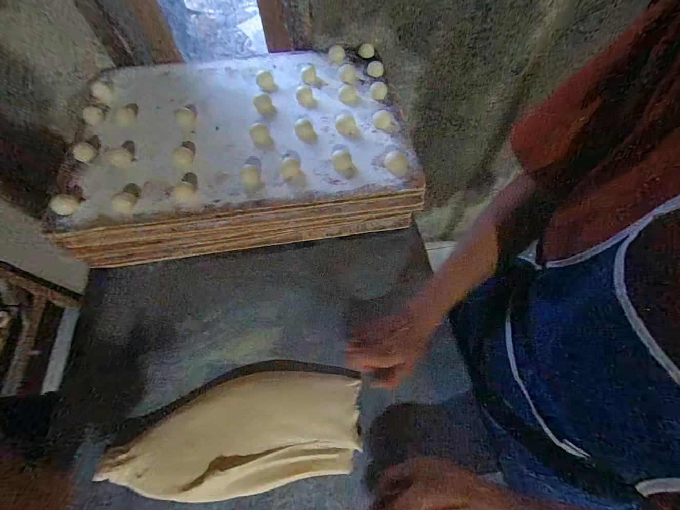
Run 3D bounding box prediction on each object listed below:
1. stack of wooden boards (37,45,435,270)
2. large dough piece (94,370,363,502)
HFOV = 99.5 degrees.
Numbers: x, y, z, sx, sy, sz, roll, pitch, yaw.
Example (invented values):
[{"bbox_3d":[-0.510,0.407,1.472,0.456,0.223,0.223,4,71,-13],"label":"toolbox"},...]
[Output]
[{"bbox_3d":[-0.182,-0.232,0.582,0.590,0.112,0.437,-7,62,-3],"label":"stack of wooden boards"},{"bbox_3d":[-0.139,0.243,0.397,0.327,0.030,0.136,-10,63,-4],"label":"large dough piece"}]

